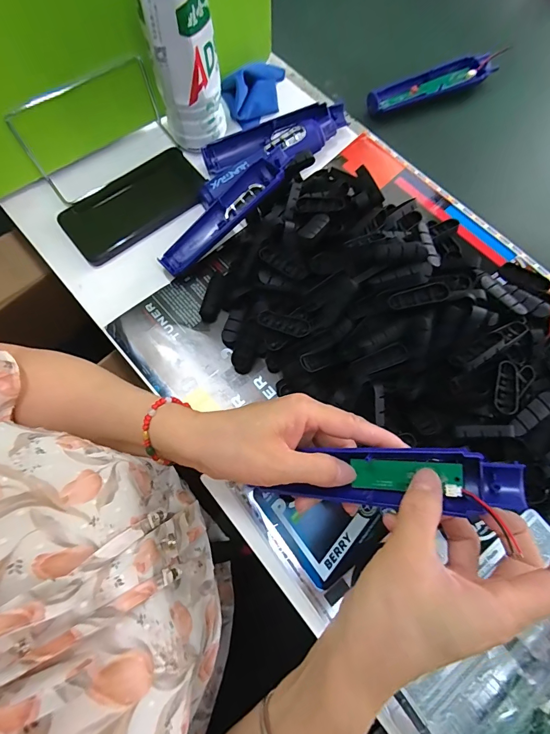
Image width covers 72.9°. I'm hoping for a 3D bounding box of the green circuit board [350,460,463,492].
[{"bbox_3d":[0.084,0.069,0.242,0.067,0.005,0.020,-10,70,24],"label":"green circuit board"}]

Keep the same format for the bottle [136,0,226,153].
[{"bbox_3d":[-0.087,-0.301,0.345,0.051,0.191,0.050,34,77,9],"label":"bottle"}]

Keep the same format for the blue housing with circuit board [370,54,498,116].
[{"bbox_3d":[0.196,-0.358,0.471,0.168,0.018,0.038,-22,75,-6],"label":"blue housing with circuit board"}]

